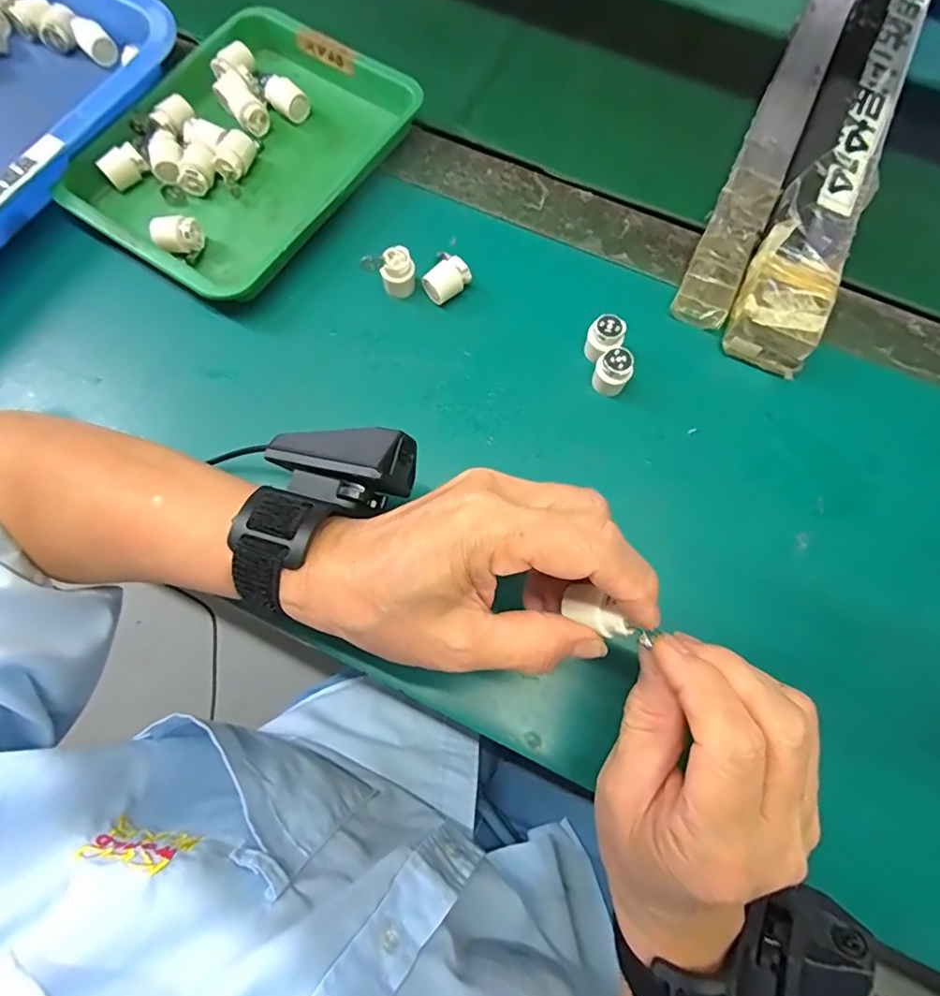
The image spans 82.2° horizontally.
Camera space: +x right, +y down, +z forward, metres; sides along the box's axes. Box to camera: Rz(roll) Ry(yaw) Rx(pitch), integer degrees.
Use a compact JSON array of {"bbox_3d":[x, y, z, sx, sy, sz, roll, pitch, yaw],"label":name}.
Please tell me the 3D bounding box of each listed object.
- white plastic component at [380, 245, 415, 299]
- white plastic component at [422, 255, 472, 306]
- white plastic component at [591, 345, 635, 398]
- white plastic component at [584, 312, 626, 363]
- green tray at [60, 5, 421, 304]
[{"bbox_3d":[-0.045,-0.144,0.343,0.016,0.026,0.020,29,74,9],"label":"white plastic component"},{"bbox_3d":[-0.016,-0.139,0.349,0.029,0.018,0.019,-32,75,-10],"label":"white plastic component"},{"bbox_3d":[0.086,-0.075,0.325,0.020,0.029,0.019,0,72,0],"label":"white plastic component"},{"bbox_3d":[0.083,-0.096,0.332,0.019,0.030,0.018,0,72,0],"label":"white plastic component"},{"bbox_3d":[-0.152,-0.238,0.373,0.162,0.028,0.214,30,75,9],"label":"green tray"}]

